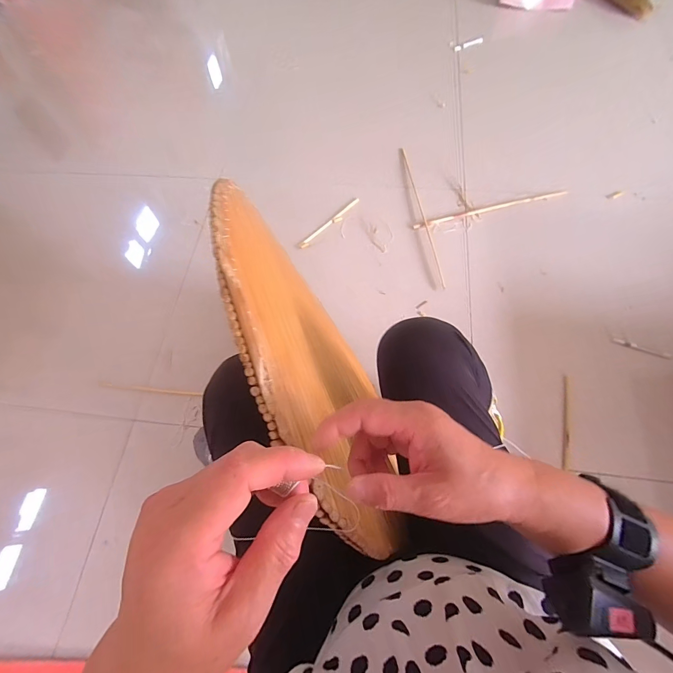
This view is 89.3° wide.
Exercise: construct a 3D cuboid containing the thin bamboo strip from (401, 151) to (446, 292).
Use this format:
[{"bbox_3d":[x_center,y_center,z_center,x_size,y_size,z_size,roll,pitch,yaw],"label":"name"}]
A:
[{"bbox_3d":[0.257,-0.382,1.024,0.012,0.004,0.549,-8,66,-1],"label":"thin bamboo strip"}]

